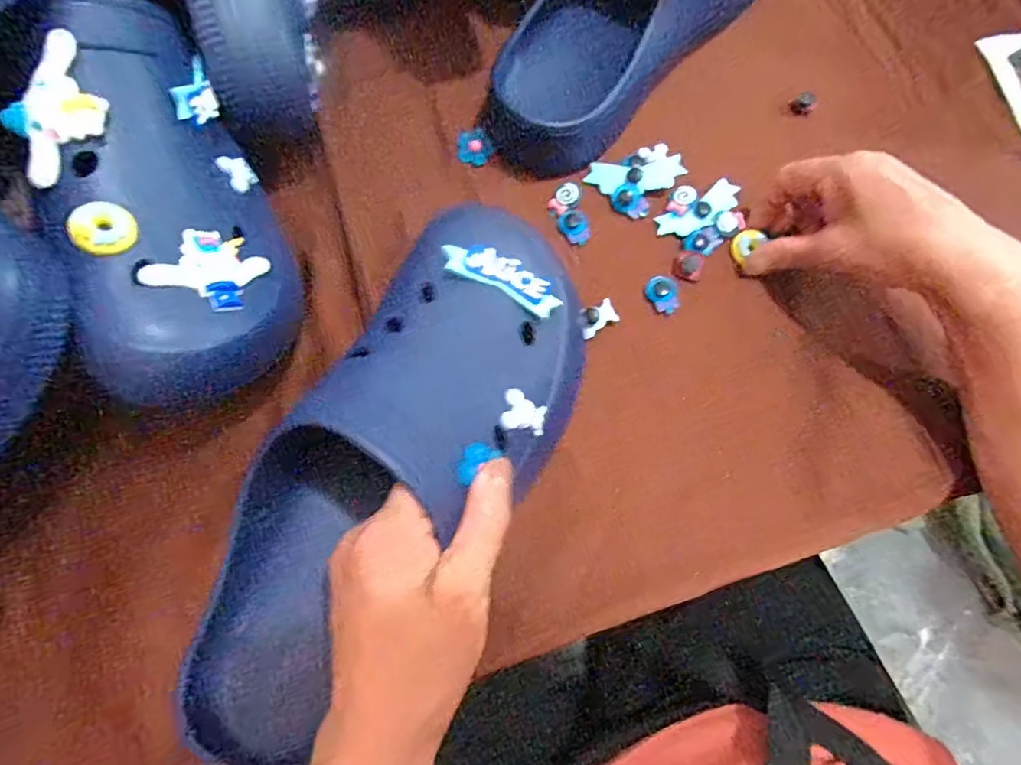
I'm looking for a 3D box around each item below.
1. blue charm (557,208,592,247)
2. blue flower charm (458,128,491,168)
[{"bbox_3d":[0.042,-0.103,0.376,0.018,0.009,0.026,-20,74,-7],"label":"blue charm"},{"bbox_3d":[-0.026,-0.165,0.396,0.021,0.011,0.021,22,74,6],"label":"blue flower charm"}]

